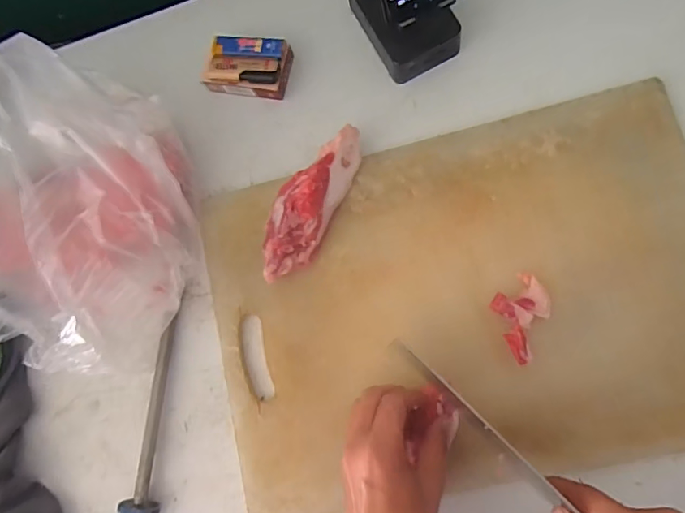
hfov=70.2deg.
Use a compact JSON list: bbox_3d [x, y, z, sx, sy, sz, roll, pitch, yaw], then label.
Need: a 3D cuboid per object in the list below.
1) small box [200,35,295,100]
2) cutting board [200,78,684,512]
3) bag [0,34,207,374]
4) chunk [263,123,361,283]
[{"bbox_3d":[-0.103,-0.207,0.530,0.088,0.037,0.062,13,83,12],"label":"small box"},{"bbox_3d":[0.109,0.040,0.456,0.465,0.023,0.323,-13,82,5],"label":"cutting board"},{"bbox_3d":[-0.282,-0.048,0.459,0.276,0.142,0.252,30,85,13],"label":"bag"},{"bbox_3d":[-0.034,-0.054,0.485,0.055,0.035,0.170,26,86,13],"label":"chunk"}]

